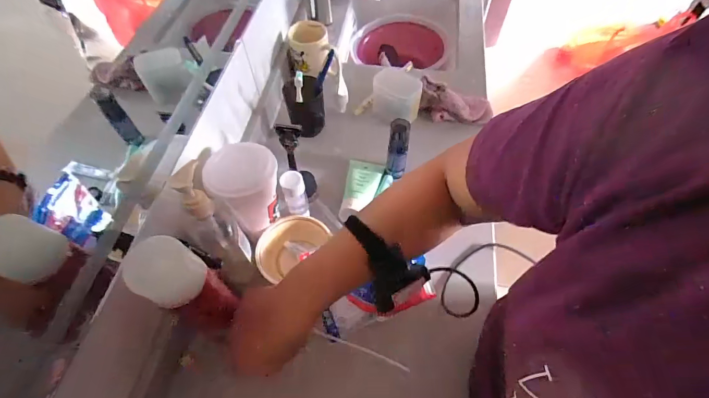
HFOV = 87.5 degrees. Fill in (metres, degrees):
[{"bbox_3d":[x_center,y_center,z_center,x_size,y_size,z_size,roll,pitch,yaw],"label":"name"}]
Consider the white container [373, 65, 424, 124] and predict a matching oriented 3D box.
[{"bbox_3d":[0.080,-0.196,0.696,0.090,0.069,0.072,9,58,7],"label":"white container"}]

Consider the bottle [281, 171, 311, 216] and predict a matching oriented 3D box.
[{"bbox_3d":[-0.089,-0.007,0.557,0.034,0.092,0.030,-1,57,0],"label":"bottle"}]

